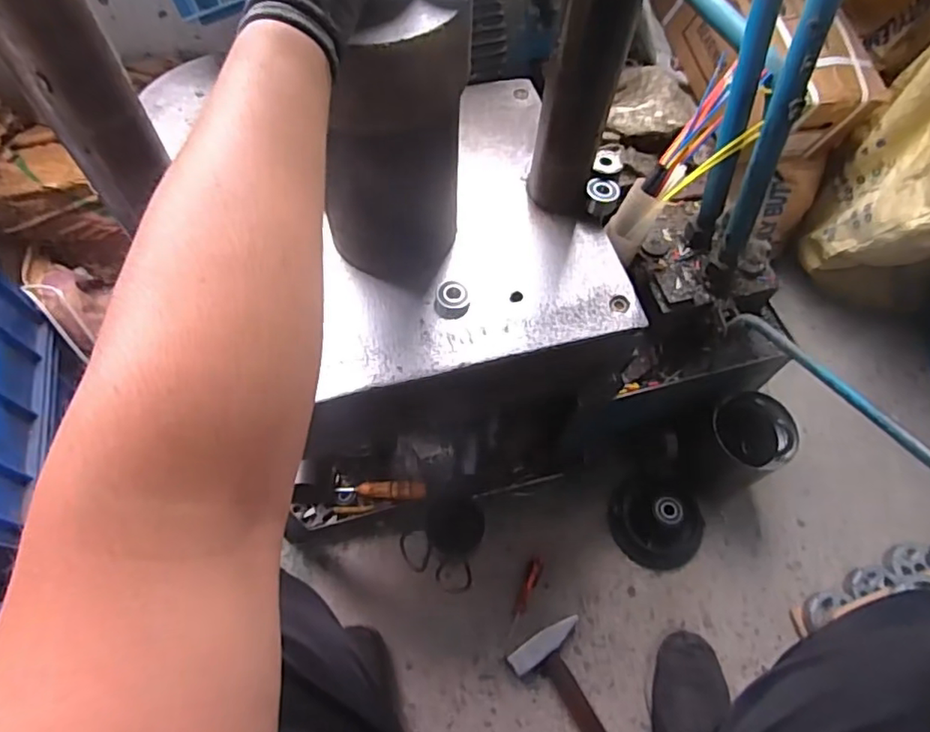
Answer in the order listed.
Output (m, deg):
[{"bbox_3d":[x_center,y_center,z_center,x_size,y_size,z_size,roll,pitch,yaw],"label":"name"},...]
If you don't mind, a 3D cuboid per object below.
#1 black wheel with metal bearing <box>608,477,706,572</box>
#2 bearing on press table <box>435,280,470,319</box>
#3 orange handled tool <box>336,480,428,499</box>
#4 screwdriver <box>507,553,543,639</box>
[{"bbox_3d":[0.300,0.245,0.902,0.152,0.064,0.123,10,62,3],"label":"black wheel with metal bearing"},{"bbox_3d":[-0.012,-0.064,0.574,0.034,0.019,0.034,1,62,-2],"label":"bearing on press table"},{"bbox_3d":[-0.132,0.193,0.904,0.146,0.023,0.023,-3,61,15],"label":"orange handled tool"},{"bbox_3d":[0.088,0.340,0.859,0.018,0.016,0.119,22,78,9],"label":"screwdriver"}]

